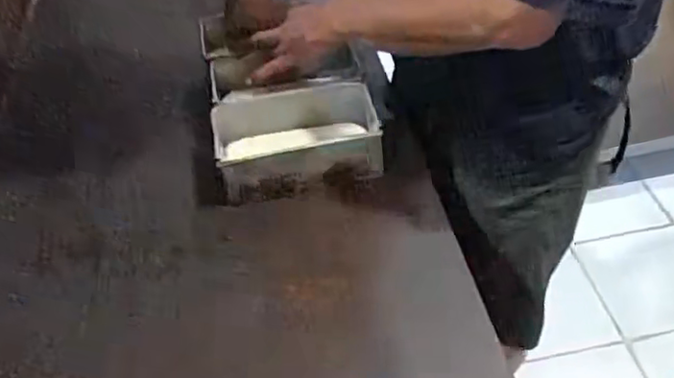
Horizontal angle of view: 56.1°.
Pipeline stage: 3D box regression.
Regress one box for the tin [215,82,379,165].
[{"bbox_3d":[-0.050,-0.068,0.795,0.208,0.060,0.098,-13,46,-6],"label":"tin"}]

